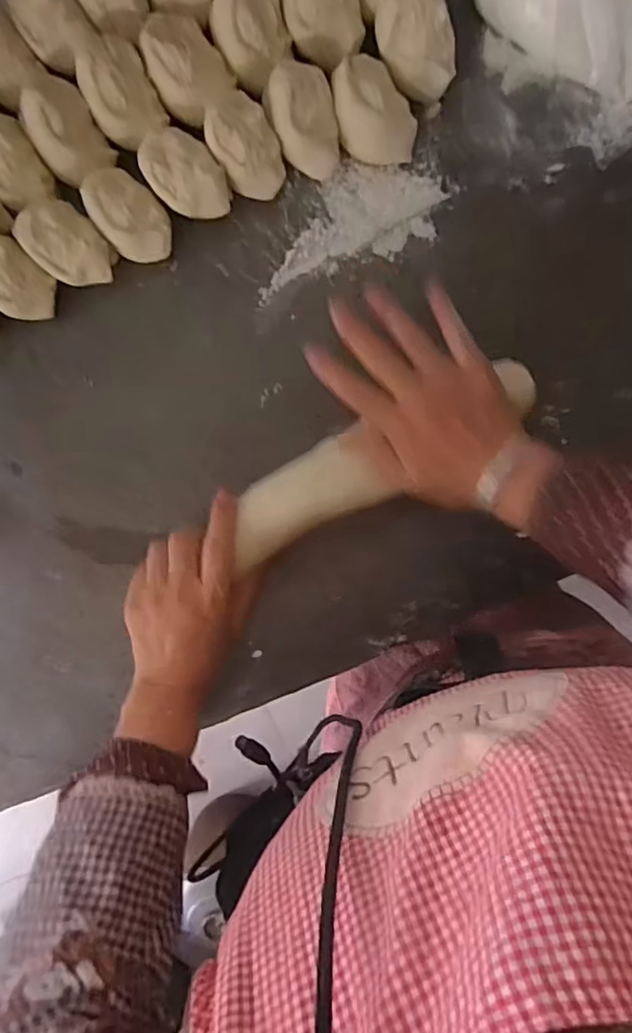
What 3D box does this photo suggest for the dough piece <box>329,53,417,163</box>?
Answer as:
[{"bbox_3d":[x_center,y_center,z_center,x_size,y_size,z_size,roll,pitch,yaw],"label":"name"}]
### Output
[{"bbox_3d":[0.044,-0.302,0.434,0.055,0.043,0.068,-11,99,4],"label":"dough piece"}]

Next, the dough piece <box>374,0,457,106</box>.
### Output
[{"bbox_3d":[0.073,-0.341,0.420,0.050,0.054,0.063,-13,99,4],"label":"dough piece"}]

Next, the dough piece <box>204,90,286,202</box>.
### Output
[{"bbox_3d":[-0.051,-0.273,0.429,0.045,0.043,0.058,-30,97,7],"label":"dough piece"}]

